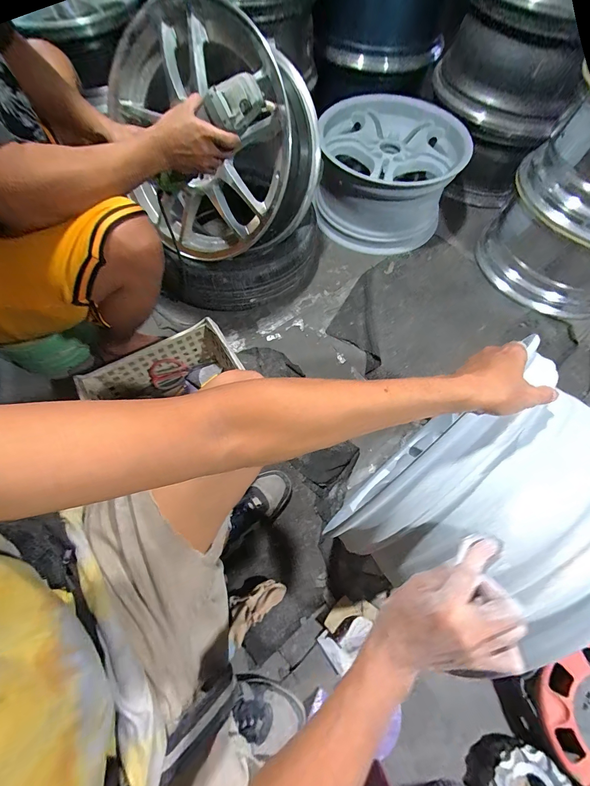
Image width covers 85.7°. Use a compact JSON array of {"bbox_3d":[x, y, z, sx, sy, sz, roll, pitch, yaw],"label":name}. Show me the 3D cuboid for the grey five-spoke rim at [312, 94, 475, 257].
[{"bbox_3d":[0.307,-0.759,1.089,0.445,0.245,0.462,4,65,0],"label":"grey five-spoke rim"}]

